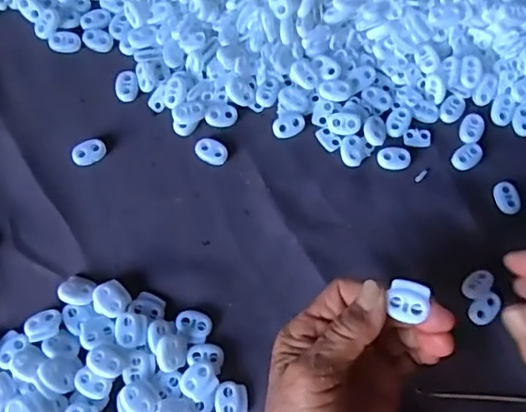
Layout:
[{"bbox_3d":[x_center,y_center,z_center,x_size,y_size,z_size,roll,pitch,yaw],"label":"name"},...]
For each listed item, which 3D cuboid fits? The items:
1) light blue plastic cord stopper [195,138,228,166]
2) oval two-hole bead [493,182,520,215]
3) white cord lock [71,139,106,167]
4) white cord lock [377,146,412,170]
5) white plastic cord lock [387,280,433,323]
[{"bbox_3d":[-0.035,-0.037,0.390,0.022,0.004,0.016,29,74,8],"label":"light blue plastic cord stopper"},{"bbox_3d":[0.162,-0.006,0.381,0.015,0.004,0.022,-10,73,-5],"label":"oval two-hole bead"},{"bbox_3d":[-0.116,-0.036,0.385,0.022,0.007,0.014,-28,75,-10],"label":"white cord lock"},{"bbox_3d":[0.089,-0.033,0.390,0.022,0.004,0.016,1,72,-1],"label":"white cord lock"},{"bbox_3d":[0.070,0.045,0.274,0.018,0.006,0.017,10,72,2],"label":"white plastic cord lock"}]

